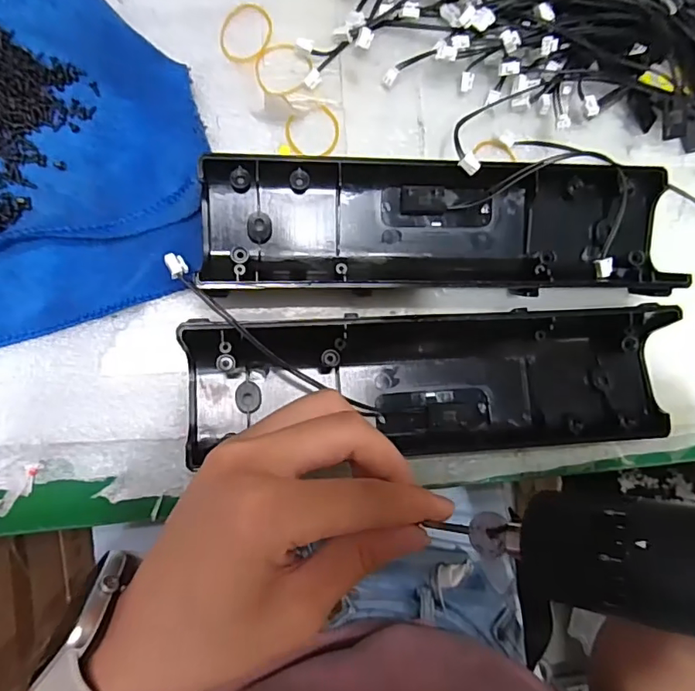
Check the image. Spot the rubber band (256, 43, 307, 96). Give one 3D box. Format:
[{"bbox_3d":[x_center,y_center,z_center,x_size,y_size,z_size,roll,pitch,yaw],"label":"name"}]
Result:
[{"bbox_3d":[-0.034,-0.149,0.282,0.030,0.007,0.030,0,87,-7],"label":"rubber band"}]

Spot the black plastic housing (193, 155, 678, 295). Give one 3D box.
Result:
[{"bbox_3d":[0.049,-0.064,0.276,0.242,0.025,0.069,0,87,-7],"label":"black plastic housing"}]

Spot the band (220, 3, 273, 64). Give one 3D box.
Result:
[{"bbox_3d":[-0.054,-0.166,0.279,0.024,0.004,0.034,23,85,-18],"label":"band"}]

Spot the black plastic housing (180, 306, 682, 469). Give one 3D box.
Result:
[{"bbox_3d":[0.045,0.019,0.268,0.251,0.034,0.073,-2,88,-8],"label":"black plastic housing"}]

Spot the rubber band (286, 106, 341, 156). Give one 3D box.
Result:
[{"bbox_3d":[-0.018,-0.115,0.283,0.030,0.004,0.025,-22,90,-8],"label":"rubber band"}]

